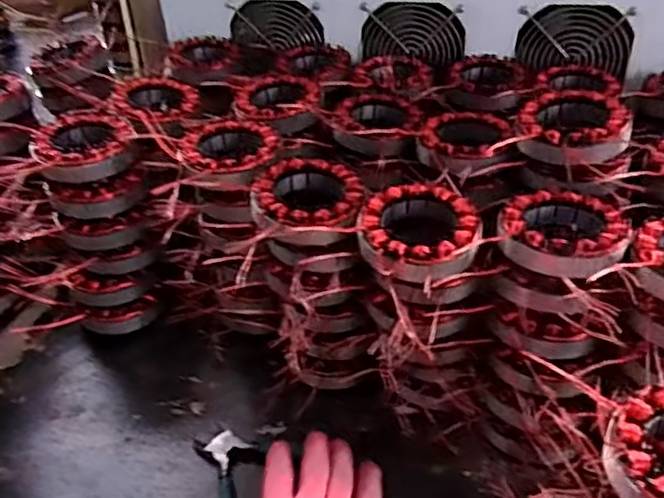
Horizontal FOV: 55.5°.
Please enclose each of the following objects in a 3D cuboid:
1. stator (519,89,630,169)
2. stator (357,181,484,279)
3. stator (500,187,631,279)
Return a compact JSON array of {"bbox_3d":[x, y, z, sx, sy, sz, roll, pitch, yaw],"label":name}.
[{"bbox_3d":[0.195,-0.096,0.515,0.082,0.035,0.093,6,38,11],"label":"stator"},{"bbox_3d":[0.061,-0.013,0.464,0.090,0.027,0.087,-2,37,2],"label":"stator"},{"bbox_3d":[0.161,-0.011,0.445,0.085,0.023,0.094,21,43,28],"label":"stator"}]

